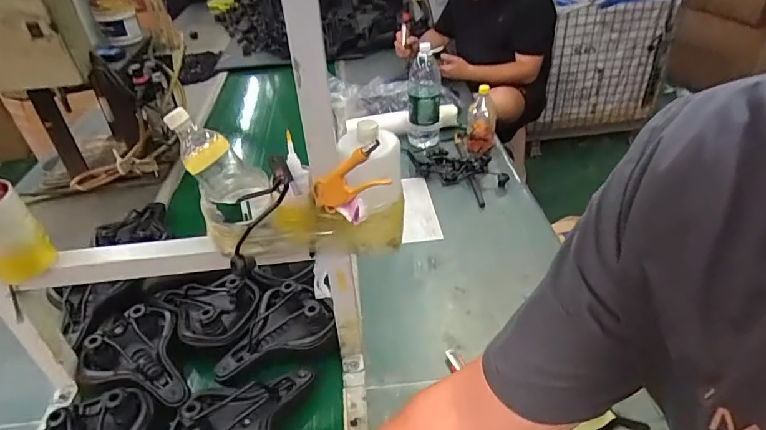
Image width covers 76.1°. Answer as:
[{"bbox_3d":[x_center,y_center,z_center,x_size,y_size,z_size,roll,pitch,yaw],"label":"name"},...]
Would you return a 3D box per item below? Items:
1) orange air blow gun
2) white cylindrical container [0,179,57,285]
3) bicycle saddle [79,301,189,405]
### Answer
[{"bbox_3d":[-0.041,-0.048,0.698,0.070,0.137,0.022,38,32,-19],"label":"orange air blow gun"},{"bbox_3d":[-0.570,0.030,0.734,0.082,0.128,0.099,22,44,32],"label":"white cylindrical container"},{"bbox_3d":[-0.458,0.266,0.920,0.178,0.068,0.243,-30,43,-31],"label":"bicycle saddle"}]

